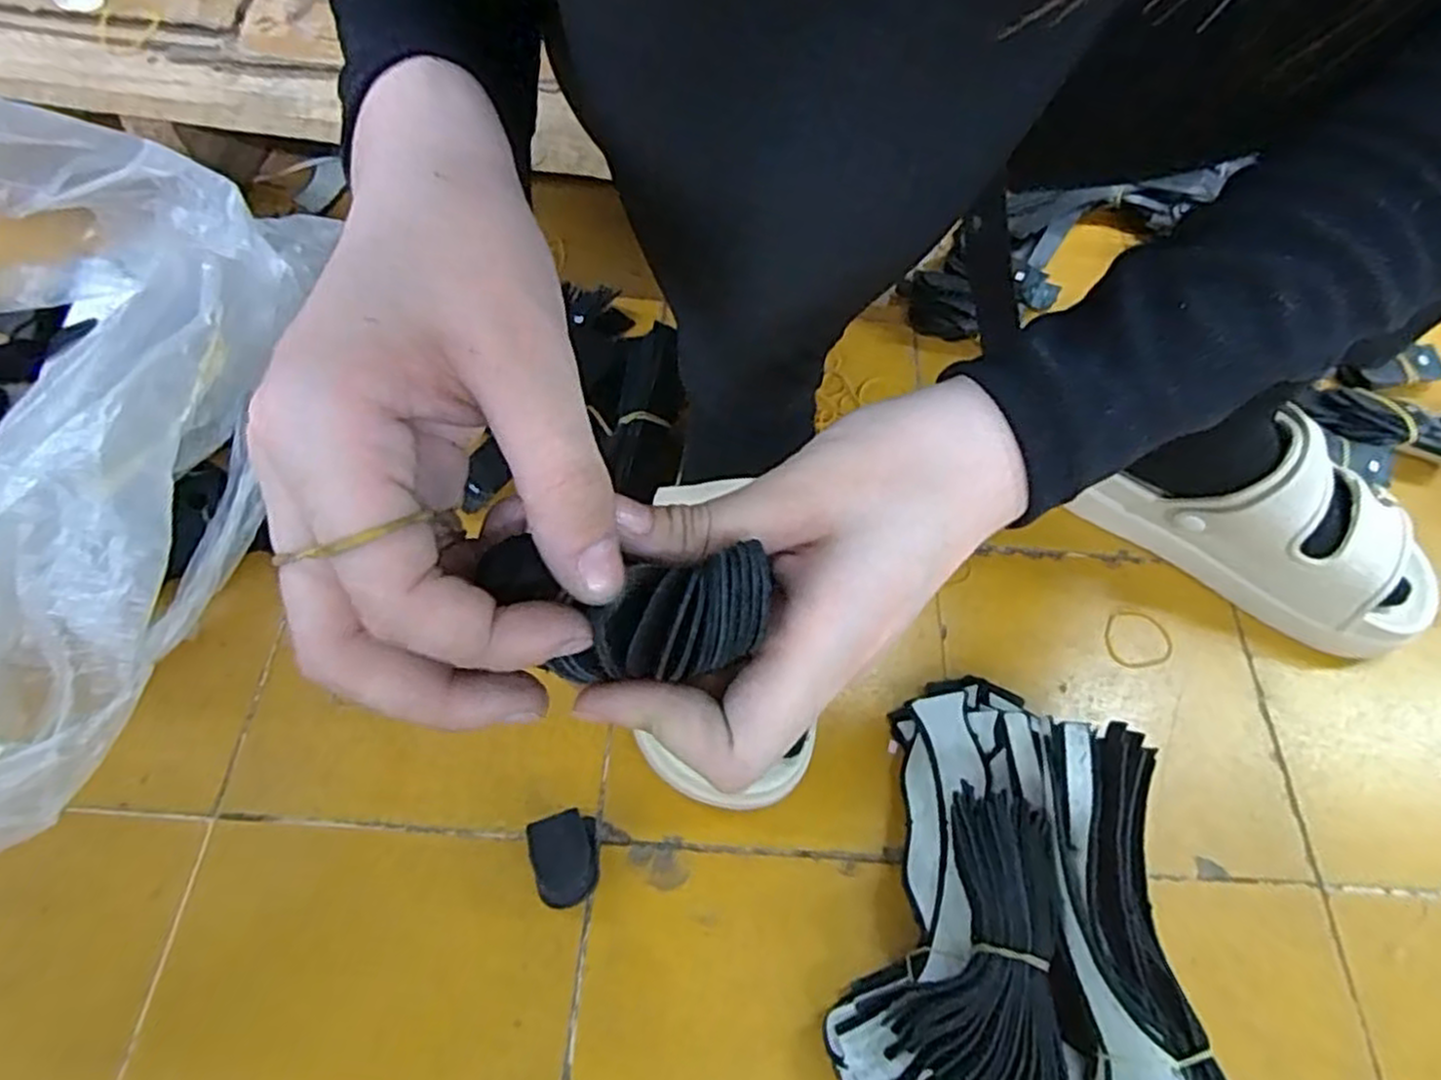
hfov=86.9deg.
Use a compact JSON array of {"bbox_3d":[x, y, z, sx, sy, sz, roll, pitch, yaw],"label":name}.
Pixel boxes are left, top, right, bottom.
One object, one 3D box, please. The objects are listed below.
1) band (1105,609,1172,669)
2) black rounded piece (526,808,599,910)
[{"bbox_3d":[0.272,0.065,0.496,0.044,0.005,0.039,7,61,-2],"label":"band"},{"bbox_3d":[-0.079,0.165,0.392,0.033,0.031,0.043,-9,62,-10],"label":"black rounded piece"}]

